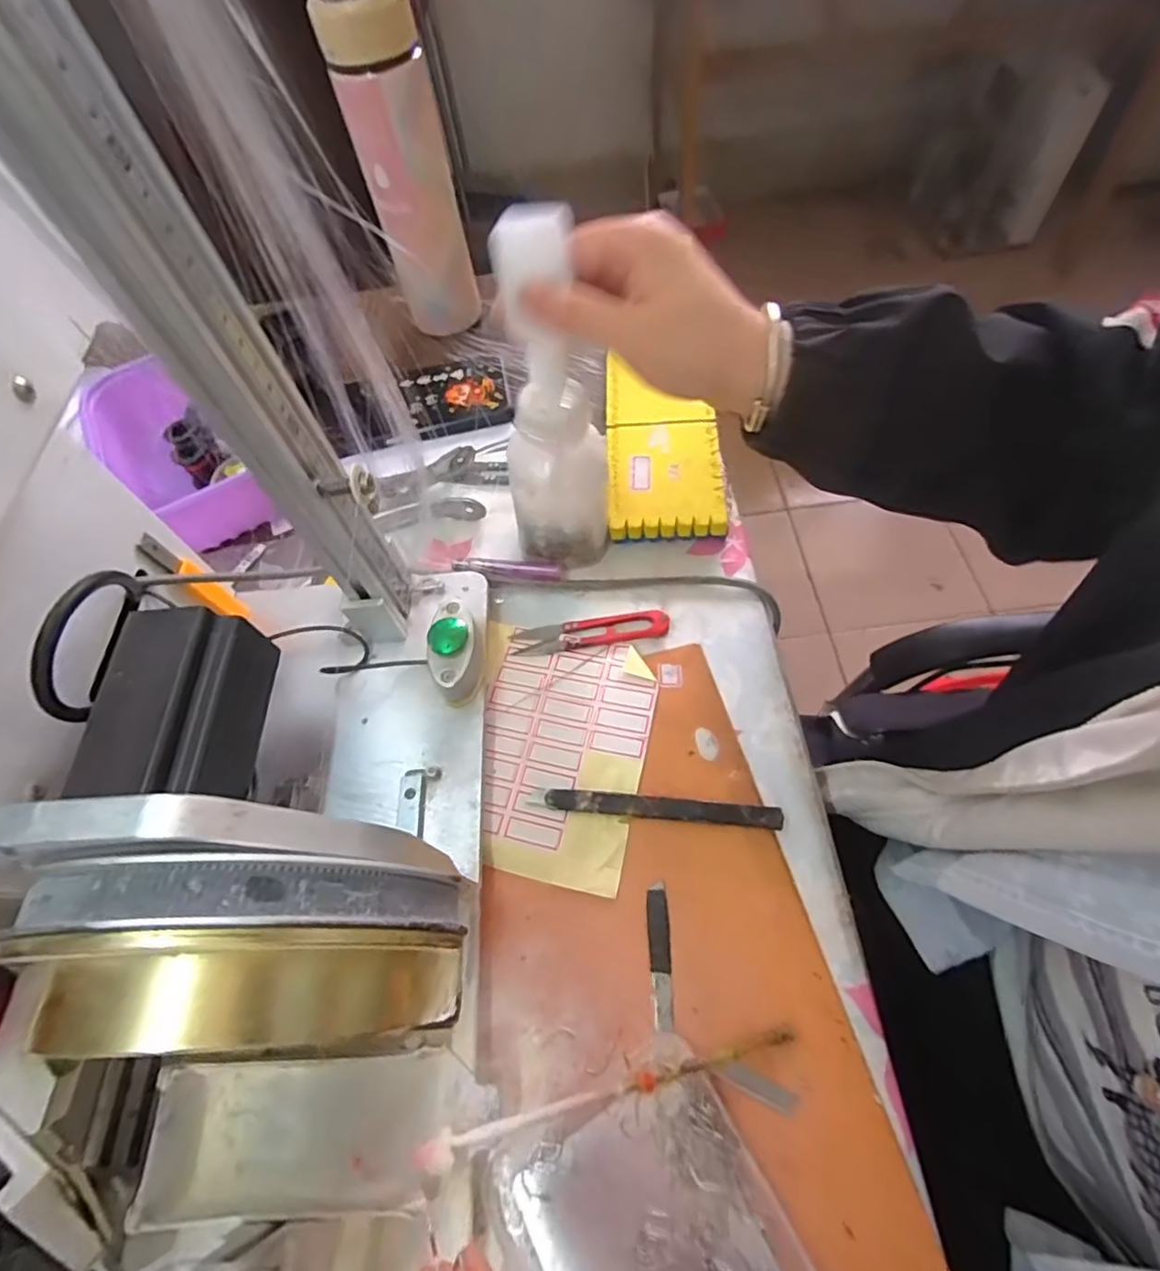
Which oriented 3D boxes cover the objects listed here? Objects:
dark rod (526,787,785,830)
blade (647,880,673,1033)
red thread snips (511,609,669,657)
[{"bbox_3d":[0.040,0.094,0.330,0.135,0.009,0.012,4,61,7],"label":"dark rod"},{"bbox_3d":[0.040,0.160,0.301,0.010,0.004,0.064,-3,61,3],"label":"blade"},{"bbox_3d":[0.006,-0.003,0.389,0.101,0.007,0.021,-9,61,0],"label":"red thread snips"}]

